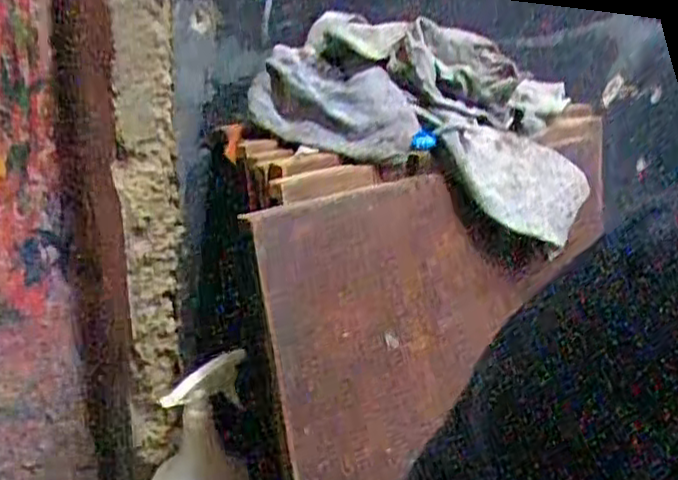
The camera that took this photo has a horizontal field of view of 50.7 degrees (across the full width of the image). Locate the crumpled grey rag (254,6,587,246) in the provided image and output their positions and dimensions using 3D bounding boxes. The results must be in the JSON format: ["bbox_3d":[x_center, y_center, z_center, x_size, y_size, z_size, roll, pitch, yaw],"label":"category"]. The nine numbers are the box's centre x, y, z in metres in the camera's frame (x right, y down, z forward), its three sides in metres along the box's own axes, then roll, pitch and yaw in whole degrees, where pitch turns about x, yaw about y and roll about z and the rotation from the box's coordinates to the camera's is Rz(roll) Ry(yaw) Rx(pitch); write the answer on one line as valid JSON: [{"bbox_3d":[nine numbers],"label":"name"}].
[{"bbox_3d":[0.074,-0.116,0.647,0.287,0.138,0.190,8,27,11],"label":"crumpled grey rag"}]

